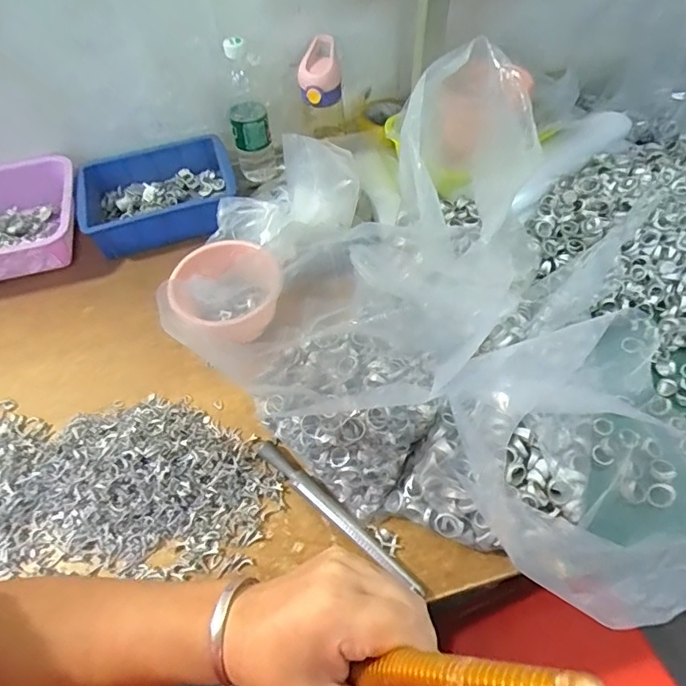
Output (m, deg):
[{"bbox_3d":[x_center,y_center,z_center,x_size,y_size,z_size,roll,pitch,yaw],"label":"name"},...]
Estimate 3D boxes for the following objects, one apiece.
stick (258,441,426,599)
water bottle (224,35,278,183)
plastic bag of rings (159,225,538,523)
[{"bbox_3d":[-0.009,0.195,0.571,0.246,0.023,0.021,35,64,25],"label":"stick"},{"bbox_3d":[-0.160,-0.381,0.844,0.065,0.240,0.062,-11,55,-3],"label":"water bottle"},{"bbox_3d":[0.042,0.024,0.617,0.203,0.110,0.289,34,64,24],"label":"plastic bag of rings"}]

